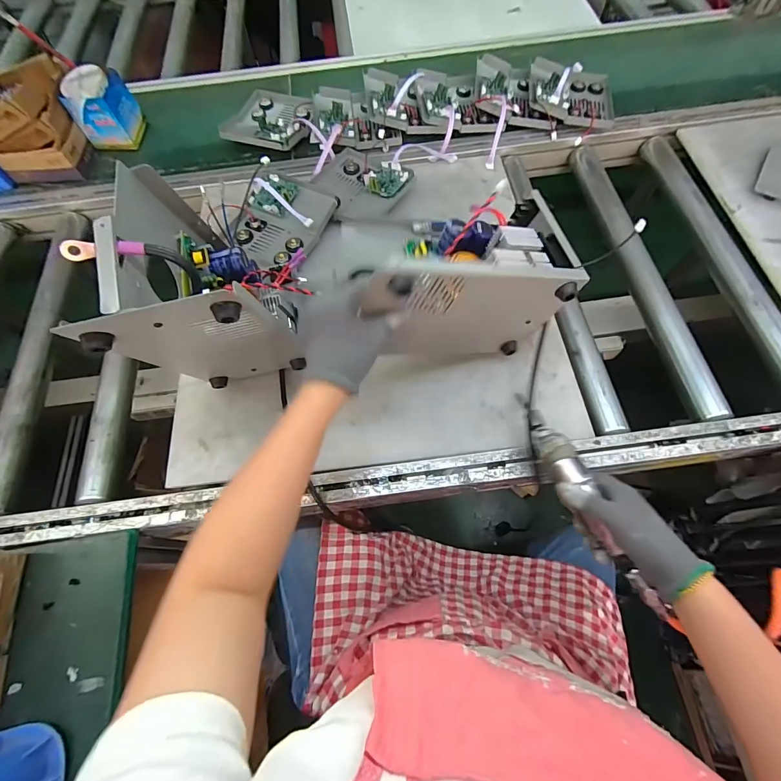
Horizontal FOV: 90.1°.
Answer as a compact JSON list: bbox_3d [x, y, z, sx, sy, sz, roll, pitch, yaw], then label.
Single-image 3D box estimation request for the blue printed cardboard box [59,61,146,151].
[{"bbox_3d":[-0.573,-0.564,0.787,0.096,0.116,0.091,-2,65,2],"label":"blue printed cardboard box"}]

